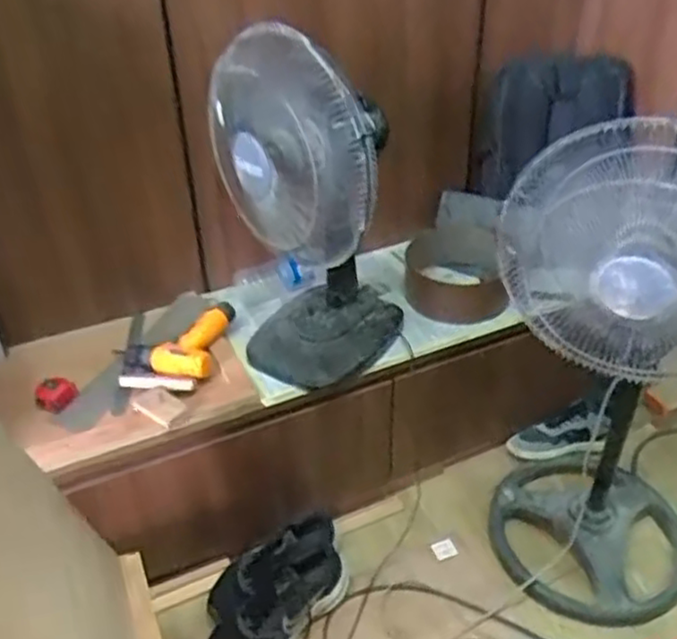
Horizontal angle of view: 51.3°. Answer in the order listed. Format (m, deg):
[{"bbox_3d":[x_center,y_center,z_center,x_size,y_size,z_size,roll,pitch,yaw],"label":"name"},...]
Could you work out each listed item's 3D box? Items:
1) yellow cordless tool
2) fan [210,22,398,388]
[{"bbox_3d":[-0.330,0.049,1.418,0.187,0.074,0.252,4,35,8],"label":"yellow cordless tool"},{"bbox_3d":[-0.055,-0.202,1.306,0.318,0.609,0.334,-1,34,0],"label":"fan"}]

